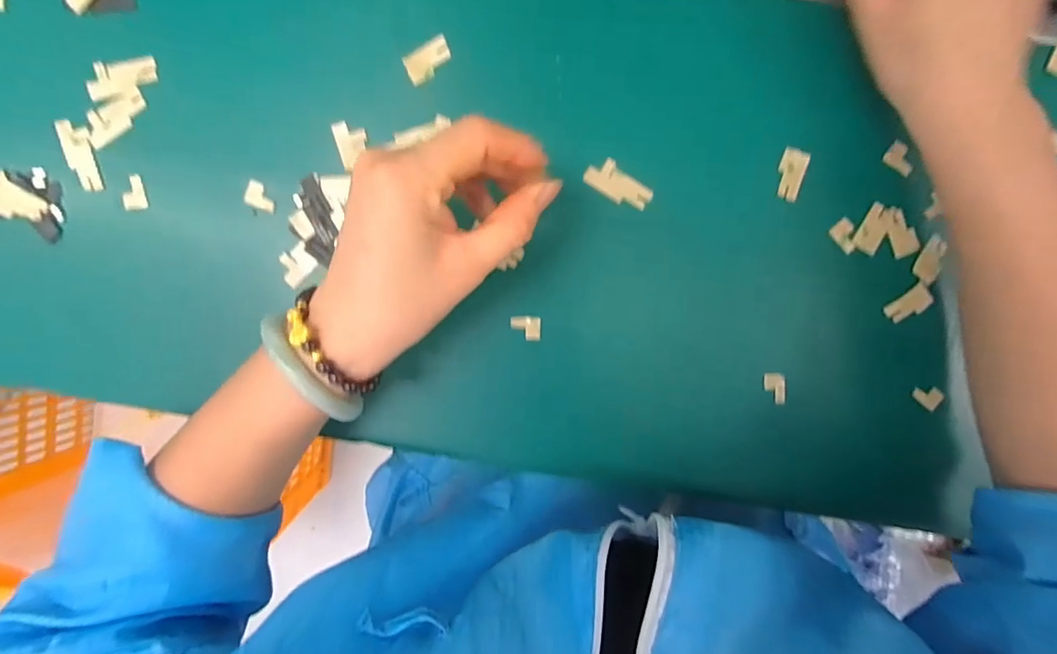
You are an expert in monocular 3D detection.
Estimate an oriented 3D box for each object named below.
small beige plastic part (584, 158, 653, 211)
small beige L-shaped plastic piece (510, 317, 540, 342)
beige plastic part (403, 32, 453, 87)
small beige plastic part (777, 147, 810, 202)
[{"bbox_3d":[0.054,-0.084,0.322,0.040,0.004,0.019,35,93,-4],"label":"small beige plastic part"},{"bbox_3d":[-0.002,0.001,0.330,0.019,0.004,0.015,4,95,-2],"label":"small beige L-shaped plastic piece"},{"bbox_3d":[-0.058,-0.154,0.311,0.029,0.004,0.017,-33,95,2],"label":"beige plastic part"},{"bbox_3d":[0.158,-0.091,0.323,0.015,0.004,0.030,11,99,10],"label":"small beige plastic part"}]

